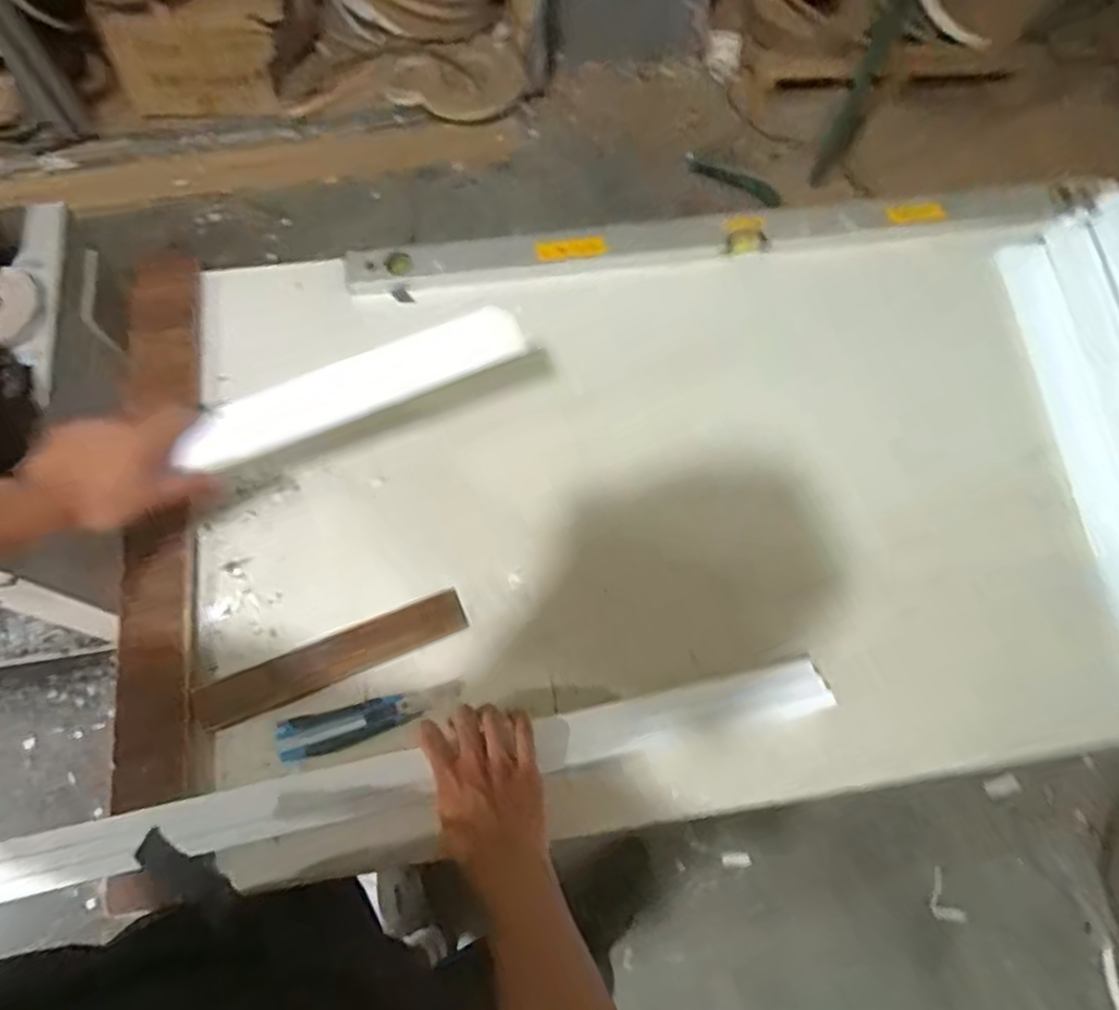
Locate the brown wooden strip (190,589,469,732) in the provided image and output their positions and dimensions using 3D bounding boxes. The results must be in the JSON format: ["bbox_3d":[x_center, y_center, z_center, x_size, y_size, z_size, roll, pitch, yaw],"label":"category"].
[{"bbox_3d":[-0.226,0.154,0.724,0.264,0.016,0.046,-22,72,-10],"label":"brown wooden strip"}]

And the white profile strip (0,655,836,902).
[{"bbox_3d":[-0.118,0.244,0.659,0.757,0.029,0.051,-10,70,-8],"label":"white profile strip"}]

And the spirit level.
[{"bbox_3d":[0.193,-0.338,0.907,0.892,0.027,0.075,-7,70,-5],"label":"spirit level"}]

